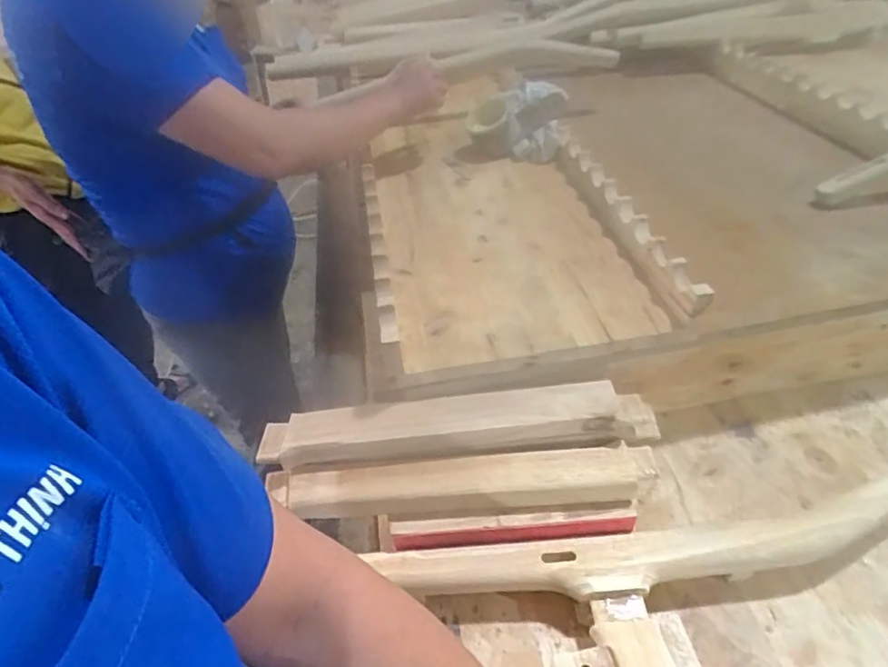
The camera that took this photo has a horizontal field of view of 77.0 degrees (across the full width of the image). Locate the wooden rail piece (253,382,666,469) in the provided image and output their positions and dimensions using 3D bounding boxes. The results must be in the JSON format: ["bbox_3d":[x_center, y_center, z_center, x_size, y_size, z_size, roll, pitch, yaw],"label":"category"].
[{"bbox_3d":[0.013,0.097,0.599,0.410,0.031,0.060,-5,42,0],"label":"wooden rail piece"}]

